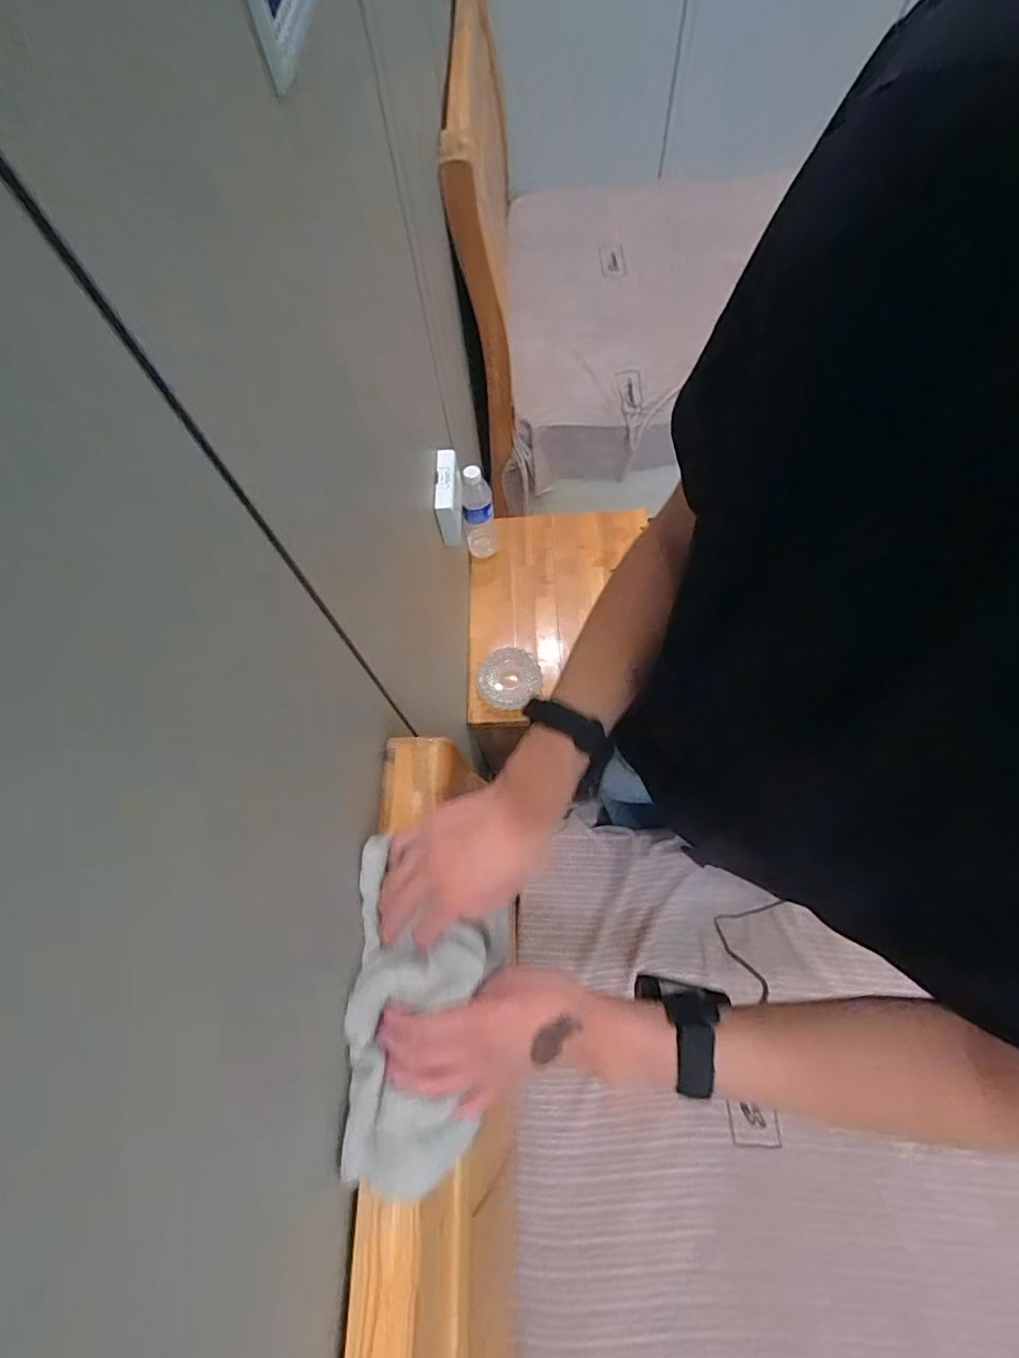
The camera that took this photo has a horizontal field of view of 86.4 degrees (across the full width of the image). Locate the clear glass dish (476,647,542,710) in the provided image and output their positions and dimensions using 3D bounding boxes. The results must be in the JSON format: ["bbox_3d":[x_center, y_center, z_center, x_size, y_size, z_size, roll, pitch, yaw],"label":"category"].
[{"bbox_3d":[0.001,0.003,1.077,0.124,0.051,0.124,-1,67,3],"label":"clear glass dish"}]

